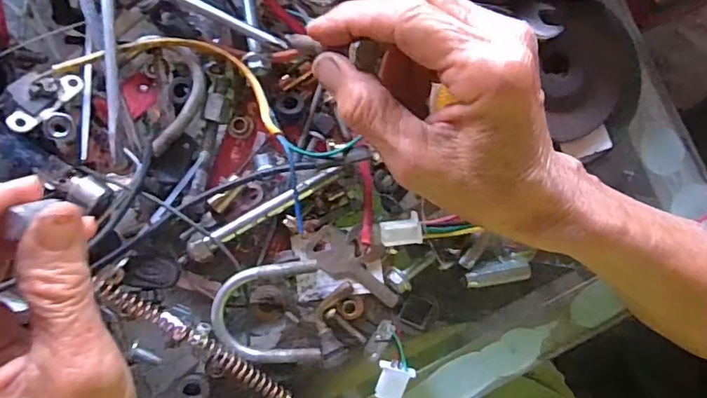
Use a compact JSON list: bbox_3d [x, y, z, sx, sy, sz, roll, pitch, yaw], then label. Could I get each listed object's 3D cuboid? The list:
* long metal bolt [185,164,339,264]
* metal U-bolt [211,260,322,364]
[{"bbox_3d":[-0.048,0.005,0.283,0.091,0.010,0.012,-33,92,-4],"label":"long metal bolt"},{"bbox_3d":[-0.048,0.062,0.279,0.056,0.010,0.055,-3,90,-5],"label":"metal U-bolt"}]

